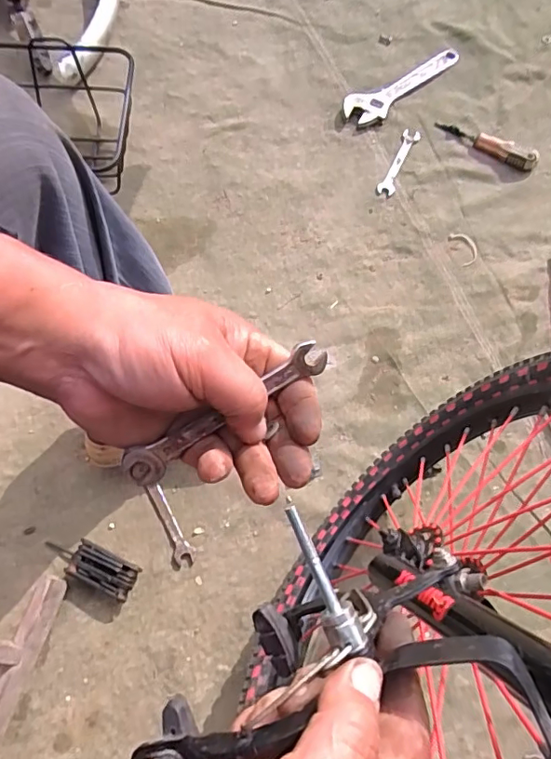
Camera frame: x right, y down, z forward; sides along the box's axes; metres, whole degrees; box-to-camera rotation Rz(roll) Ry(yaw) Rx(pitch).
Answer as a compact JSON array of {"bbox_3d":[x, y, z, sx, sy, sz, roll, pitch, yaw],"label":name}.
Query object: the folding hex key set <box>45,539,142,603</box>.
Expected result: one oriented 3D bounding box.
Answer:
[{"bbox_3d":[-0.235,0.235,0.667,0.123,0.027,0.048,25,74,7],"label":"folding hex key set"}]

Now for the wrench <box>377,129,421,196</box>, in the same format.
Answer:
[{"bbox_3d":[0.211,-0.371,0.895,0.029,0.007,0.139,24,74,6],"label":"wrench"}]

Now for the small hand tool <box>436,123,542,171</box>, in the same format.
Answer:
[{"bbox_3d":[0.361,-0.406,0.898,0.179,0.024,0.031,30,74,8],"label":"small hand tool"}]

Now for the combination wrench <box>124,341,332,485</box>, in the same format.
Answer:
[{"bbox_3d":[-0.026,0.017,0.274,0.119,0.005,0.023,-34,116,0],"label":"combination wrench"}]

